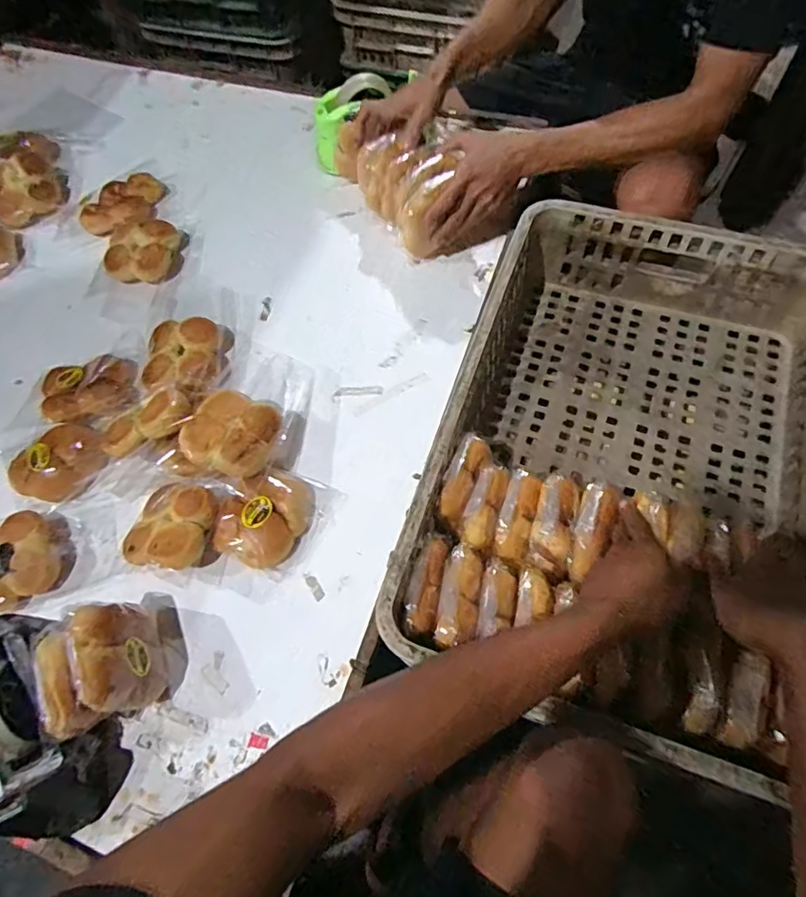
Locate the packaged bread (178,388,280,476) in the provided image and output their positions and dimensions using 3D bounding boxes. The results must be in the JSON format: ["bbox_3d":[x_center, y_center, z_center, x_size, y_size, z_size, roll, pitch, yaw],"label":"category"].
[{"bbox_3d":[-0.208,-0.014,0.668,0.101,0.042,0.101,19,61,-2],"label":"packaged bread"}]

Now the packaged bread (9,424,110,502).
[{"bbox_3d":[-0.453,0.019,0.721,0.119,0.035,0.089,-42,68,-16],"label":"packaged bread"}]

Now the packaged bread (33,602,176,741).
[{"bbox_3d":[-0.308,0.229,0.577,0.103,0.096,0.115,-20,64,-6],"label":"packaged bread"}]

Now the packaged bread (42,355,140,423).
[{"bbox_3d":[-0.436,-0.082,0.748,0.126,0.041,0.086,-12,64,-2],"label":"packaged bread"}]

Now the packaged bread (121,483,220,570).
[{"bbox_3d":[-0.276,0.092,0.661,0.101,0.039,0.105,-1,64,3],"label":"packaged bread"}]

